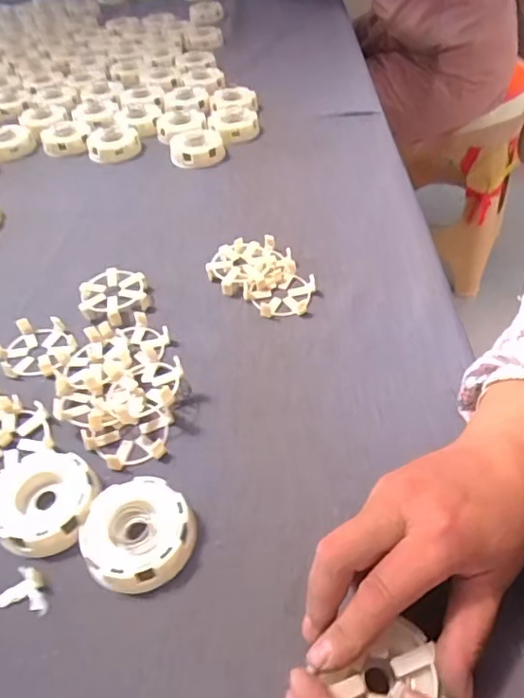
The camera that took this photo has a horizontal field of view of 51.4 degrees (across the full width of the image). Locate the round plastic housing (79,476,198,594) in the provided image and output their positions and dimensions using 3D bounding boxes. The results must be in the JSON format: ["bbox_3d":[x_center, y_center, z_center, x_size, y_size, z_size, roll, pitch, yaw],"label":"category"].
[{"bbox_3d":[-0.077,0.113,0.335,0.064,0.018,0.065,-2,46,2],"label":"round plastic housing"}]

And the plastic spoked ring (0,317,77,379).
[{"bbox_3d":[-0.193,-0.002,0.461,0.059,0.018,0.069,-28,51,-21],"label":"plastic spoked ring"}]

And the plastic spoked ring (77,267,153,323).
[{"bbox_3d":[-0.135,-0.049,0.497,0.057,0.016,0.063,31,56,29],"label":"plastic spoked ring"}]

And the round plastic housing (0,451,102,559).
[{"bbox_3d":[-0.140,0.099,0.357,0.065,0.019,0.064,-17,48,-12],"label":"round plastic housing"}]

